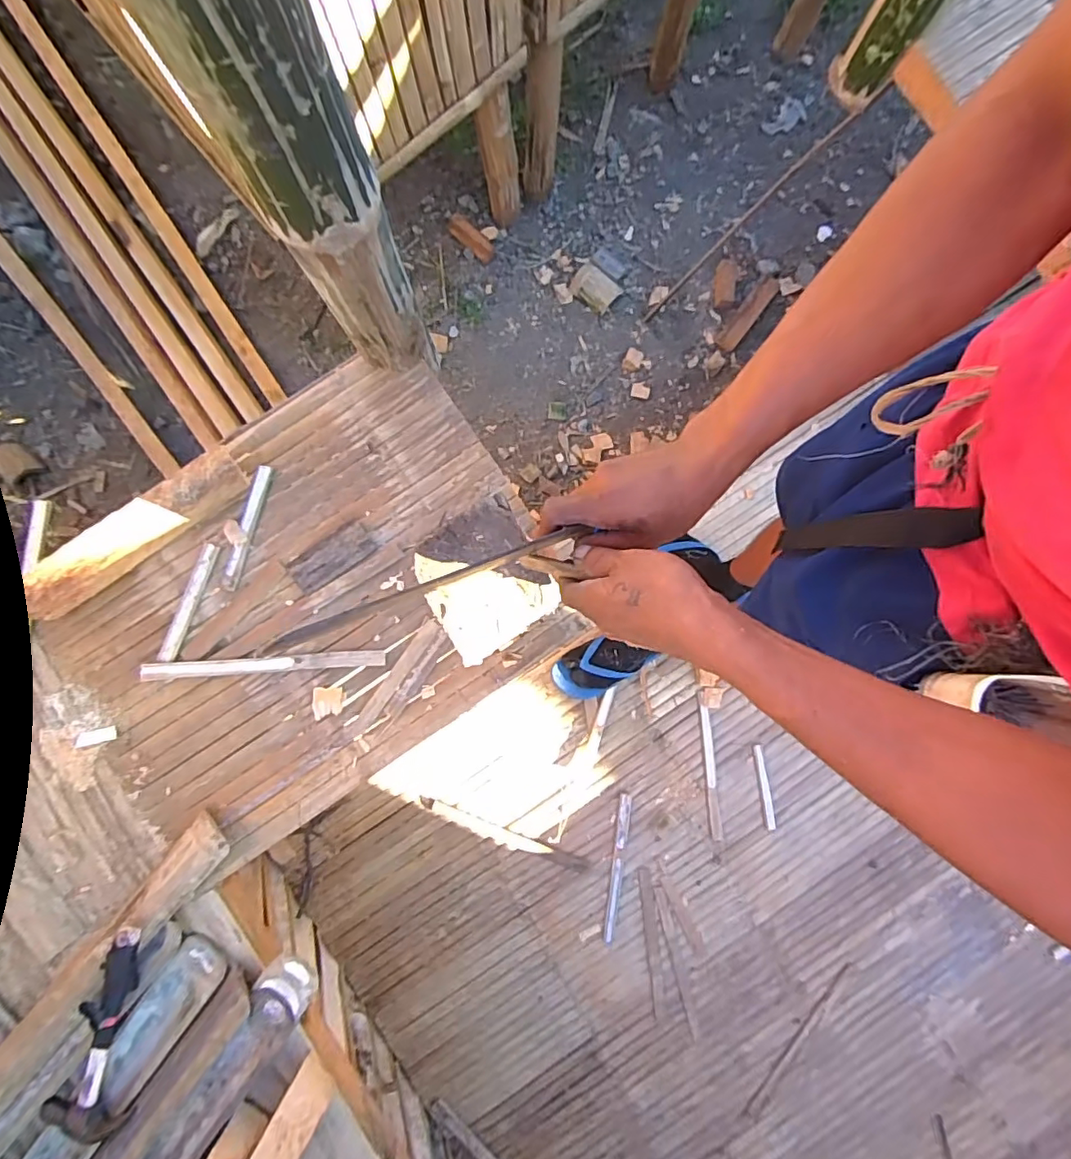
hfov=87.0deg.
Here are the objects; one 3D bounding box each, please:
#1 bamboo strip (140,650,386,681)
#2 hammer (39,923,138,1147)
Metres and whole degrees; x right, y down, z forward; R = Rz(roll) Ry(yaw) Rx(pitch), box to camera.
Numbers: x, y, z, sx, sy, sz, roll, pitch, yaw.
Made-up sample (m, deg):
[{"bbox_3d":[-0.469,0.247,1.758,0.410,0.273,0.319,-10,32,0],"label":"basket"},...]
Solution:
[{"bbox_3d":[-0.355,0.112,0.744,0.309,0.017,0.020,-4,78,-1],"label":"bamboo strip"},{"bbox_3d":[-0.523,0.550,0.685,0.102,0.022,0.257,15,93,3],"label":"hammer"}]

